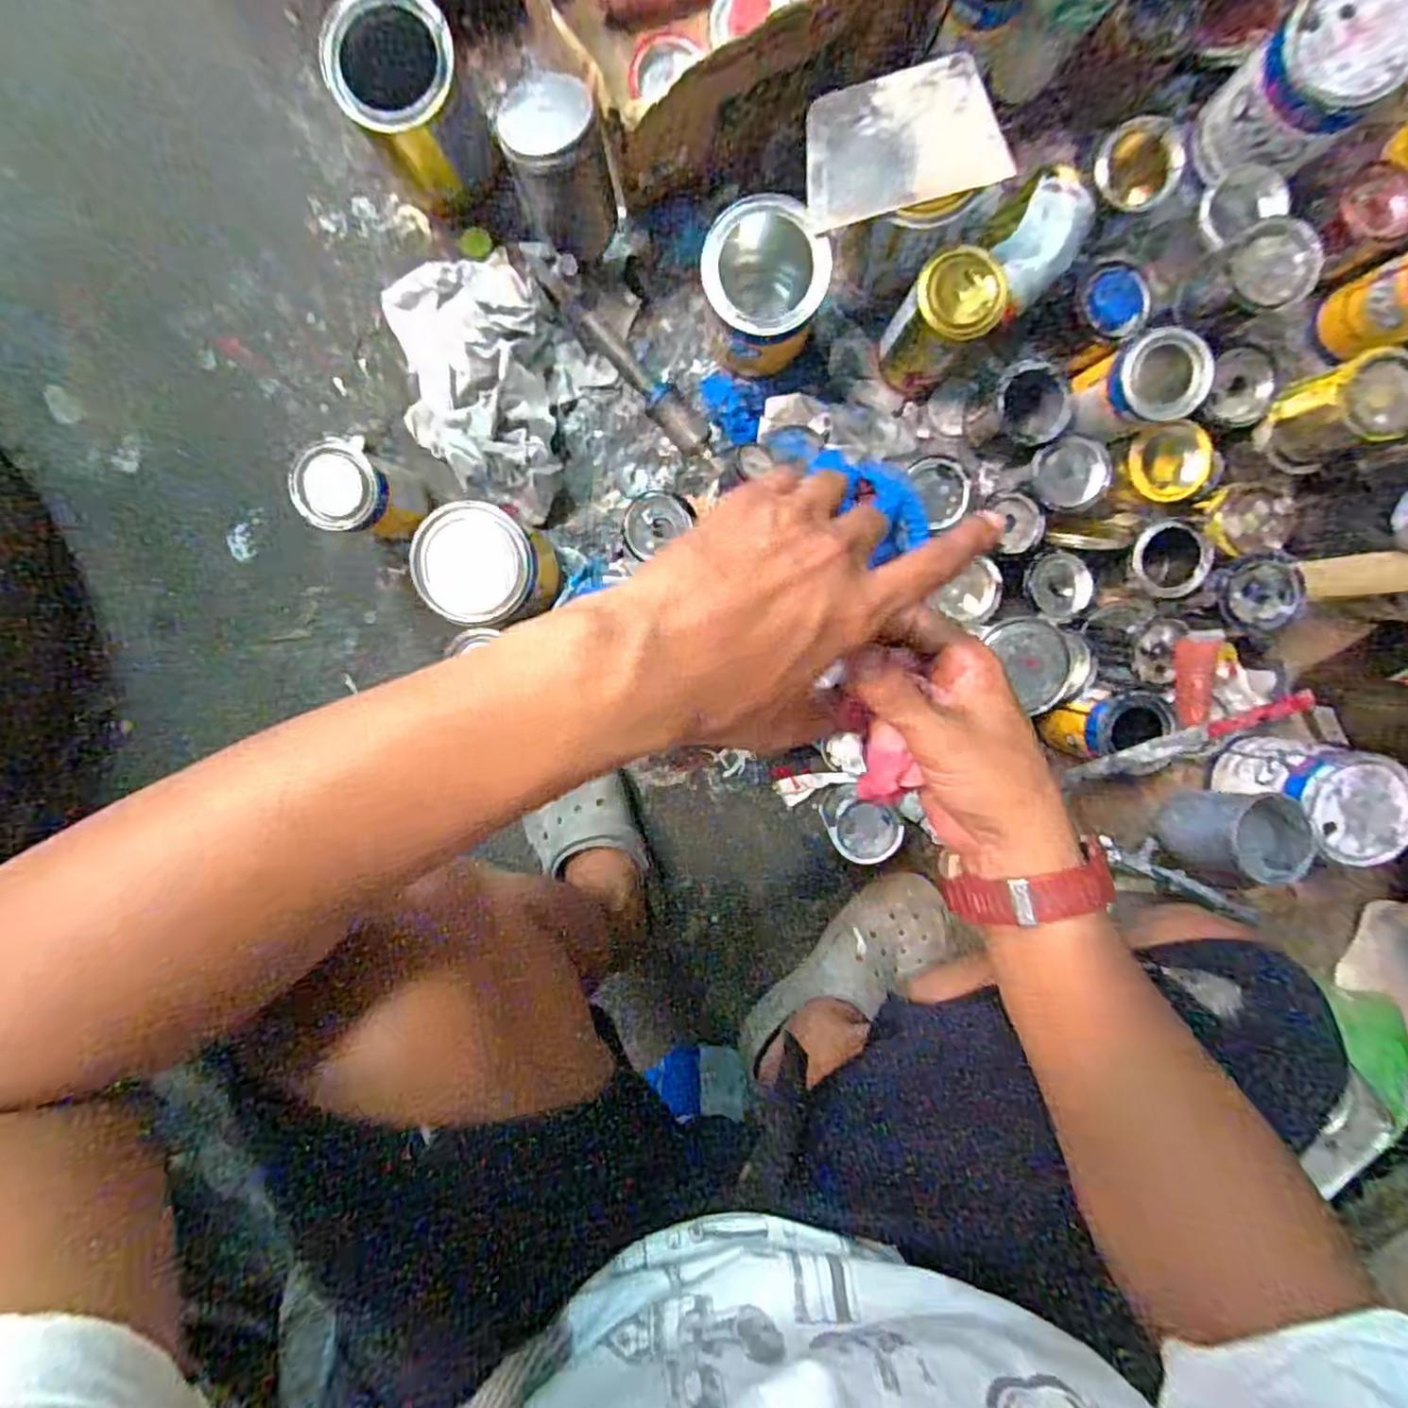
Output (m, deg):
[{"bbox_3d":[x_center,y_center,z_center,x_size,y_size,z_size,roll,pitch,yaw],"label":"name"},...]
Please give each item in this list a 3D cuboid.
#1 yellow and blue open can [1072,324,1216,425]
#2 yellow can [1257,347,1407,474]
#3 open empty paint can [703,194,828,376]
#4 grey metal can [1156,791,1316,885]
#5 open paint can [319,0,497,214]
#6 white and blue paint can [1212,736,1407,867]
[{"bbox_3d":[0.383,-0.281,0.617,0.071,0.093,0.072,0,98,0],"label":"yellow and blue open can"},{"bbox_3d":[0.551,-0.251,0.598,0.068,0.082,0.082,-17,97,2],"label":"yellow can"},{"bbox_3d":[0.052,-0.369,0.619,0.102,0.128,0.100,0,98,0],"label":"open empty paint can"},{"bbox_3d":[0.505,0.120,0.659,0.087,0.091,0.083,0,98,0],"label":"grey metal can"},{"bbox_3d":[-0.252,-0.524,0.616,0.100,0.137,0.106,0,98,0],"label":"open paint can"},{"bbox_3d":[0.590,0.089,0.673,0.093,0.135,0.098,0,98,0],"label":"white and blue paint can"}]

